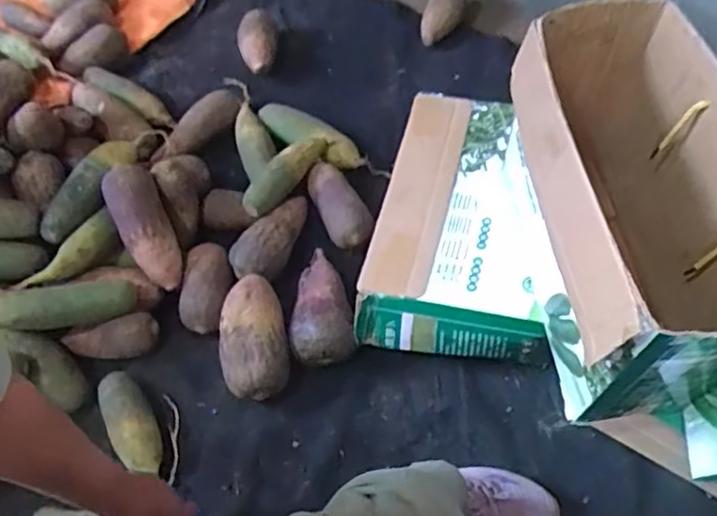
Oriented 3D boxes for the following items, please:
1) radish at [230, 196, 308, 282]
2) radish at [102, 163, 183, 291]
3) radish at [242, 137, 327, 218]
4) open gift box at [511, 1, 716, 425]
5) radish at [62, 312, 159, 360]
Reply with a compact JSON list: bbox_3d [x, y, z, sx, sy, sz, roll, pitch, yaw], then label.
[{"bbox_3d":[-0.126,-0.035,0.907,0.072,0.055,0.162,28,63,15],"label":"radish"},{"bbox_3d":[-0.293,-0.041,0.845,0.066,0.066,0.173,-23,95,-14],"label":"radish"},{"bbox_3d":[-0.110,-0.129,0.941,0.170,0.041,0.056,-40,68,-21],"label":"radish"},{"bbox_3d":[0.271,-0.043,0.656,0.186,0.255,0.357,-7,60,-5],"label":"open gift box"},{"bbox_3d":[-0.336,0.110,0.843,0.122,0.050,0.050,-11,60,-7],"label":"radish"}]

